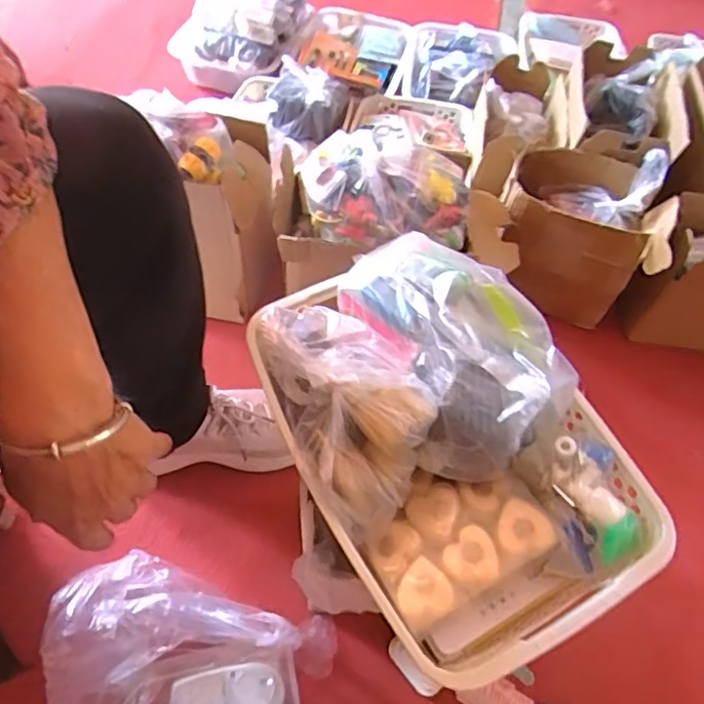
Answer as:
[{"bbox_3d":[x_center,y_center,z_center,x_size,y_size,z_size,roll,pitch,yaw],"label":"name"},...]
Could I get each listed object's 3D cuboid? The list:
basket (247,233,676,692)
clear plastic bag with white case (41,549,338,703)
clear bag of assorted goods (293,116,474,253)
[{"bbox_3d":[0.061,0.046,0.391,0.197,0.087,0.286,-26,63,-20],"label":"basket"},{"bbox_3d":[-0.169,0.310,0.544,0.271,0.073,0.184,17,57,6],"label":"clear plastic bag with white case"},{"bbox_3d":[0.036,-0.184,0.641,0.167,0.077,0.142,-22,62,-18],"label":"clear bag of assorted goods"}]

